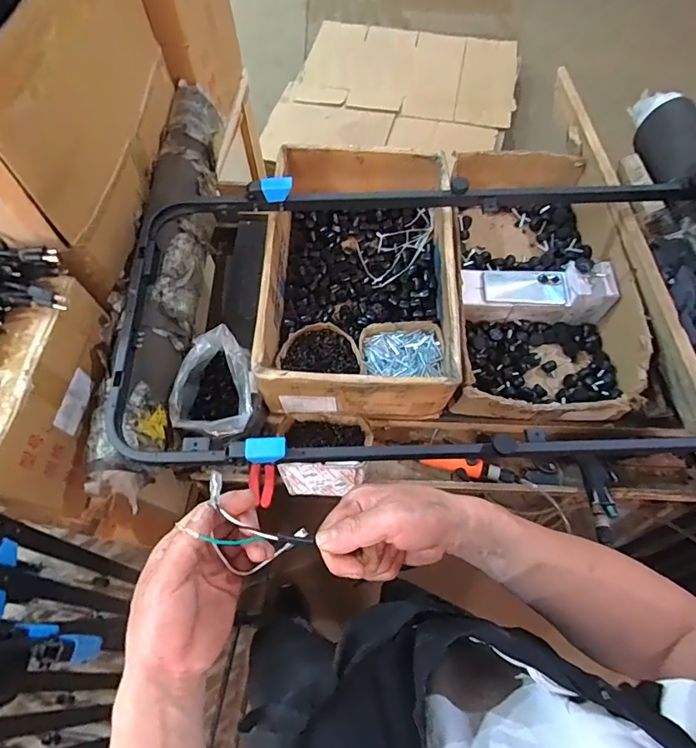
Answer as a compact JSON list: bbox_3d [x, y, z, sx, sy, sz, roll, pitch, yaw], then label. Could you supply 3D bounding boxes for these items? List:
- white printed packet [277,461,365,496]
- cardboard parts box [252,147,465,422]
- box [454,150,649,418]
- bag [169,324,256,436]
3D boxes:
[{"bbox_3d":[-0.046,0.181,0.819,0.144,0.081,0.010,3,33,1],"label":"white printed packet"},{"bbox_3d":[0.028,-0.191,0.931,0.351,0.167,0.527,1,67,1],"label":"cardboard parts box"},{"bbox_3d":[0.383,-0.195,0.974,0.330,0.170,0.625,3,67,2],"label":"box"},{"bbox_3d":[-0.230,0.025,0.846,0.133,0.128,0.179,2,67,1],"label":"bag"}]

